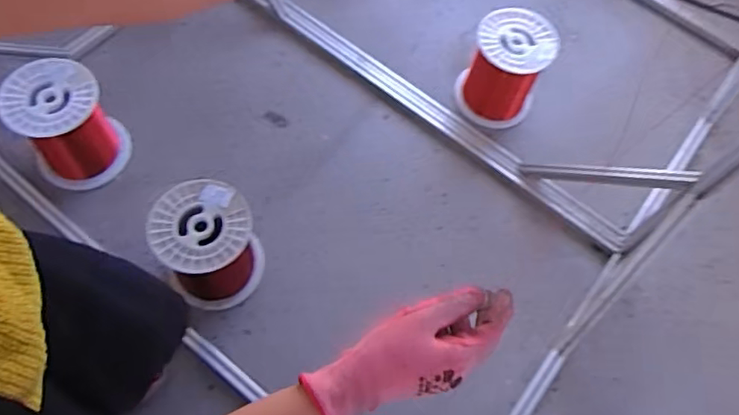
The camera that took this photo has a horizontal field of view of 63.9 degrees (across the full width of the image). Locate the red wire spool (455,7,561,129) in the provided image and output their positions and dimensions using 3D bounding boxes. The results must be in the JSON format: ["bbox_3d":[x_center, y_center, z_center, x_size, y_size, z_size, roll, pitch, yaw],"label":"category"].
[{"bbox_3d":[0.352,-0.364,1.541,0.214,0.226,0.197,2,64,-5],"label":"red wire spool"}]

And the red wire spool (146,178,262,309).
[{"bbox_3d":[-0.342,0.085,1.278,0.194,0.228,0.199,2,64,-5],"label":"red wire spool"}]

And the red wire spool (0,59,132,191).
[{"bbox_3d":[-0.696,-0.184,1.373,0.204,0.234,0.202,2,64,-5],"label":"red wire spool"}]

